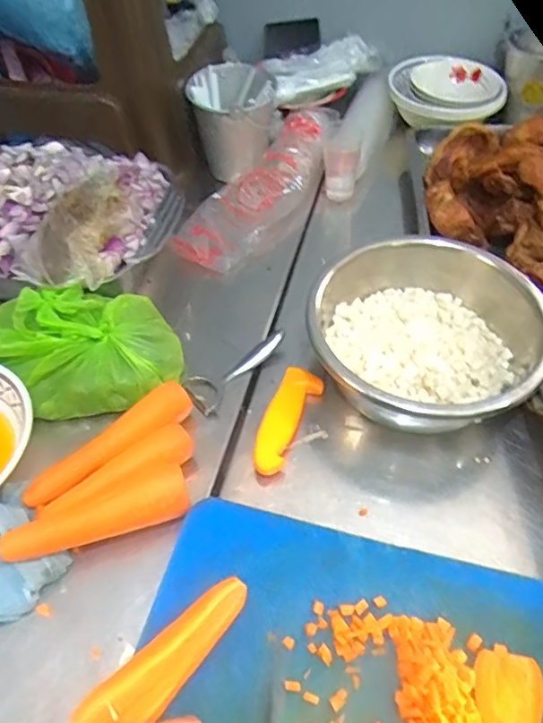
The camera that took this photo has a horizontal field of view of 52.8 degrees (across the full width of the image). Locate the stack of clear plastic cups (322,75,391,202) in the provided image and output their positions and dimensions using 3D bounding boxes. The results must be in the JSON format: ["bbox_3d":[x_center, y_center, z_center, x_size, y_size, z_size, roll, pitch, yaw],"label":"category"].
[{"bbox_3d":[0.152,-0.389,0.933,0.075,0.079,0.272,19,55,14],"label":"stack of clear plastic cups"}]

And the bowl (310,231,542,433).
[{"bbox_3d":[0.168,-0.022,0.607,0.244,0.108,0.225,10,53,7],"label":"bowl"}]

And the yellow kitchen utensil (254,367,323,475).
[{"bbox_3d":[0.015,0.063,0.610,0.042,0.022,0.143,19,55,14],"label":"yellow kitchen utensil"}]

